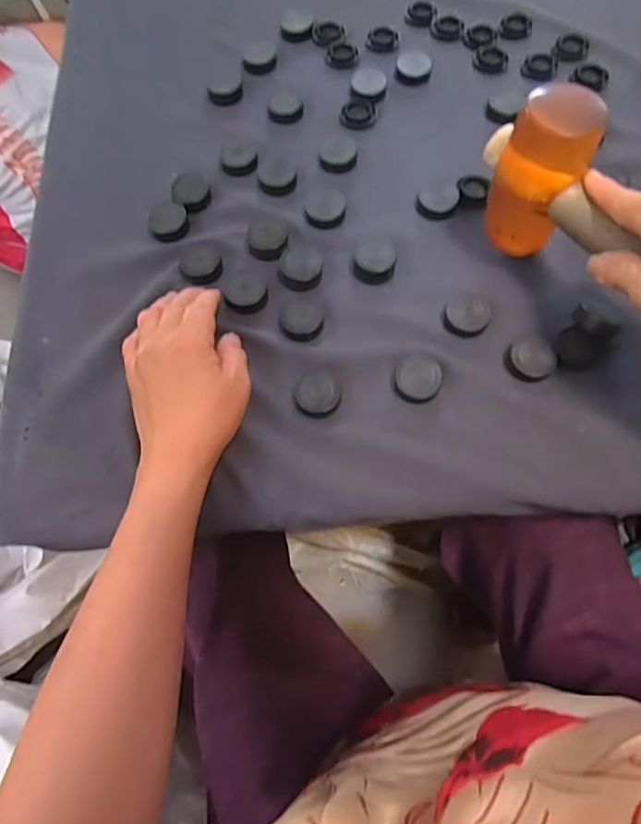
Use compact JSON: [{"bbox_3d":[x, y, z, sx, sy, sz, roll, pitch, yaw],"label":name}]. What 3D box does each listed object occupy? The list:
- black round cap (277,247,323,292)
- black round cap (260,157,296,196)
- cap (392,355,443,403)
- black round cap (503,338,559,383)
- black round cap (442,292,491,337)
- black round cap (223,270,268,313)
[{"bbox_3d":[-0.016,-0.115,0.444,0.034,0.006,0.038,4,68,4],"label":"black round cap"},{"bbox_3d":[-0.037,-0.208,0.487,0.032,0.010,0.036,-9,68,-1],"label":"black round cap"},{"bbox_3d":[0.071,-0.026,0.406,0.034,0.010,0.037,-1,68,2],"label":"cap"},{"bbox_3d":[0.152,-0.038,0.405,0.035,0.004,0.034,-1,68,2],"label":"black round cap"},{"bbox_3d":[0.112,-0.072,0.423,0.035,0.011,0.032,-1,68,2],"label":"black round cap"},{"bbox_3d":[-0.059,-0.096,0.441,0.034,0.006,0.037,-1,68,2],"label":"black round cap"}]

